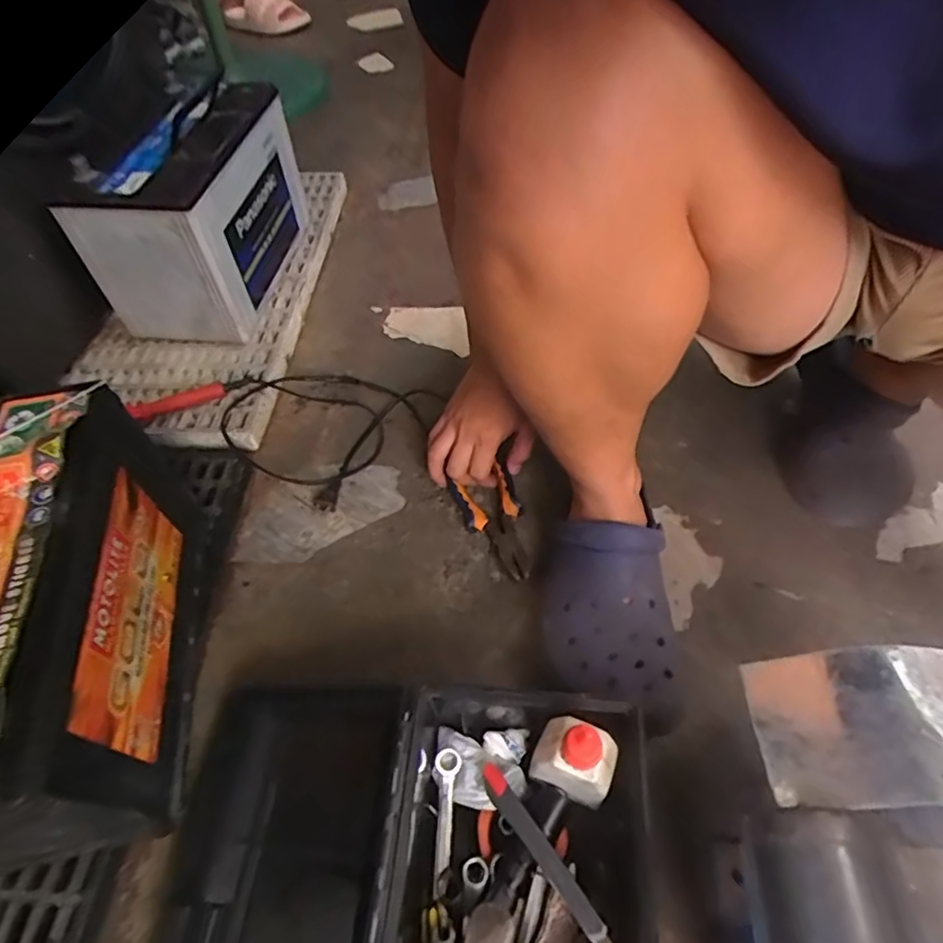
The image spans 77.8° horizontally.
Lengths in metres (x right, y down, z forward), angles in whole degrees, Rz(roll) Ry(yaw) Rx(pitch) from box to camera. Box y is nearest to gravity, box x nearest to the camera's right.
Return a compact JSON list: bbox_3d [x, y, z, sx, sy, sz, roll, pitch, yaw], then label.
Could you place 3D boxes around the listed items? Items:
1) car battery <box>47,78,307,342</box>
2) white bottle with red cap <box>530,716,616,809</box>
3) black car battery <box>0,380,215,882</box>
[{"bbox_3d":[-0.342,-0.333,0.746,0.157,0.208,0.332,6,56,8],"label":"car battery"},{"bbox_3d":[0.077,0.211,0.426,0.056,0.103,0.050,30,62,22],"label":"white bottle with red cap"},{"bbox_3d":[-0.333,0.121,0.448,0.167,0.222,0.304,-9,53,-4],"label":"black car battery"}]

